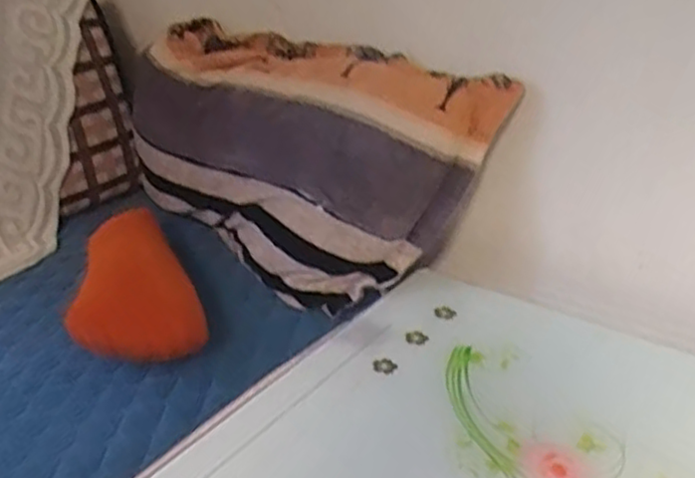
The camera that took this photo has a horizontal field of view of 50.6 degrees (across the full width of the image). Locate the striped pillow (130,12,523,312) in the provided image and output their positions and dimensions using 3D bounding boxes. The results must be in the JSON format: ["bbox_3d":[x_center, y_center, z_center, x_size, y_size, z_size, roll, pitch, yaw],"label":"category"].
[{"bbox_3d":[-0.100,-0.128,1.003,0.575,0.328,0.120,26,10,34],"label":"striped pillow"}]

